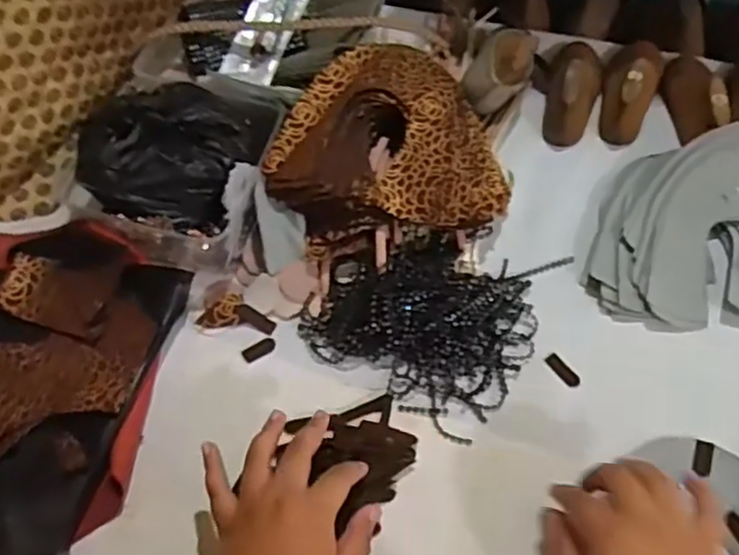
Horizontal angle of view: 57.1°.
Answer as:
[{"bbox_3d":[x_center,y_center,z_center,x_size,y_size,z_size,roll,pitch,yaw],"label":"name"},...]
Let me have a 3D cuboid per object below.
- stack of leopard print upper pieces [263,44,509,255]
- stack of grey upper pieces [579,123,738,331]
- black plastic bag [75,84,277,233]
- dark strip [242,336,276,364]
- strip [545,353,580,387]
[{"bbox_3d":[0.015,-0.116,0.587,0.198,0.064,0.179,-3,56,3],"label":"stack of leopard print upper pieces"},{"bbox_3d":[0.287,-0.044,0.566,0.200,0.044,0.186,7,57,9],"label":"stack of grey upper pieces"},{"bbox_3d":[-0.165,-0.113,0.579,0.129,0.077,0.142,13,58,13],"label":"black plastic bag"},{"bbox_3d":[-0.089,0.058,0.549,0.027,0.005,0.014,-30,59,-15],"label":"dark strip"},{"bbox_3d":[0.150,0.071,0.525,0.011,0.004,0.030,-32,59,-16],"label":"strip"}]

